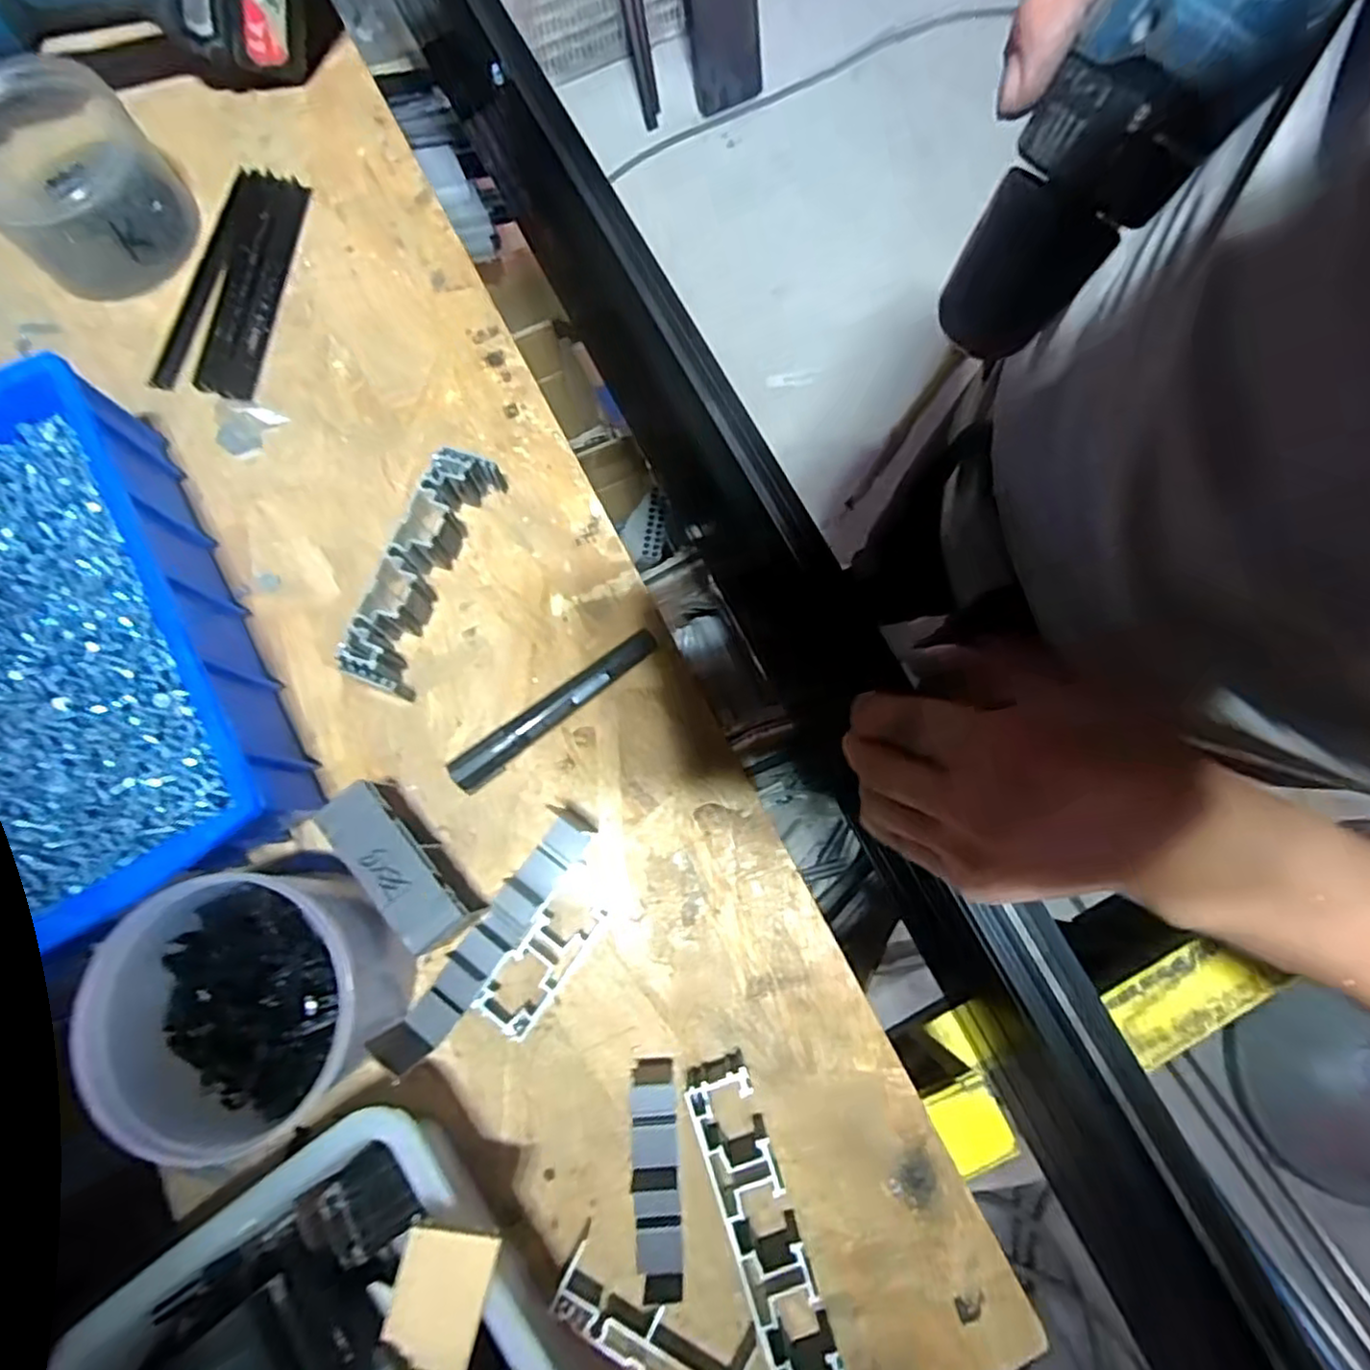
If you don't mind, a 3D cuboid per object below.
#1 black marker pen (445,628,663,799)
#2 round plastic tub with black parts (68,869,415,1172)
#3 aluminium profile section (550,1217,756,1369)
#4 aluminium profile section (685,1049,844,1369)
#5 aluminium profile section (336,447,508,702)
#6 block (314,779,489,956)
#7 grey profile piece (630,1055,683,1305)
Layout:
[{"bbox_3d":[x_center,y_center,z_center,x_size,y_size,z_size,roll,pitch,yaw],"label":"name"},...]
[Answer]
[{"bbox_3d":[-0.076,0.012,0.407,0.138,0.019,0.021,-38,78,-8],"label":"black marker pen"},{"bbox_3d":[-0.207,0.150,0.338,0.100,0.090,0.118,-44,79,-9],"label":"round plastic tub with black parts"},{"bbox_3d":[0.005,0.316,0.332,0.141,0.021,0.036,25,78,7],"label":"aluminium profile section"},{"bbox_3d":[0.036,0.260,0.341,0.033,0.031,0.136,-18,76,-4],"label":"aluminium profile section"},{"bbox_3d":[-0.159,-0.070,0.417,0.040,0.039,0.150,17,77,5],"label":"aluminium profile section"},{"bbox_3d":[-0.148,0.096,0.371,0.031,0.049,0.092,-39,79,-8],"label":"block"},{"bbox_3d":[-0.015,0.243,0.348,0.022,0.027,0.094,-4,76,0],"label":"grey profile piece"}]

